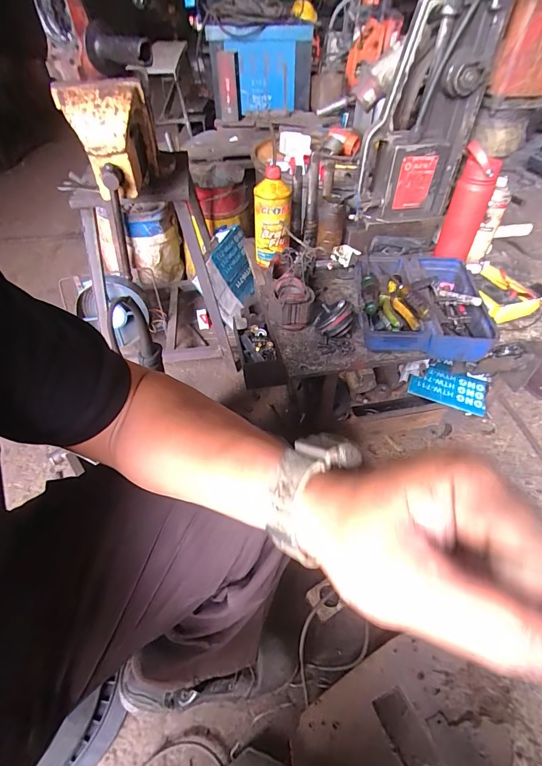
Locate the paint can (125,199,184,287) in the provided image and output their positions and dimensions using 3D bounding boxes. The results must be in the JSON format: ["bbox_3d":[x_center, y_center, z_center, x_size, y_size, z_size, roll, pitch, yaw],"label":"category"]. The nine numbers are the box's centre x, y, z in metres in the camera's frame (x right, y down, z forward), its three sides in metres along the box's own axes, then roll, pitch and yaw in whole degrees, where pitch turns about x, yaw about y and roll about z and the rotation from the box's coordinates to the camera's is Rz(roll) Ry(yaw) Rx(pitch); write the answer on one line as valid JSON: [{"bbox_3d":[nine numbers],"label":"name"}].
[{"bbox_3d":[-0.382,-0.458,1.227,0.145,0.263,0.131,-5,46,-6],"label":"paint can"}]

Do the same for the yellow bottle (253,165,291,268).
[{"bbox_3d":[0.002,-0.369,0.845,0.082,0.194,0.063,-2,45,-2],"label":"yellow bottle"}]

